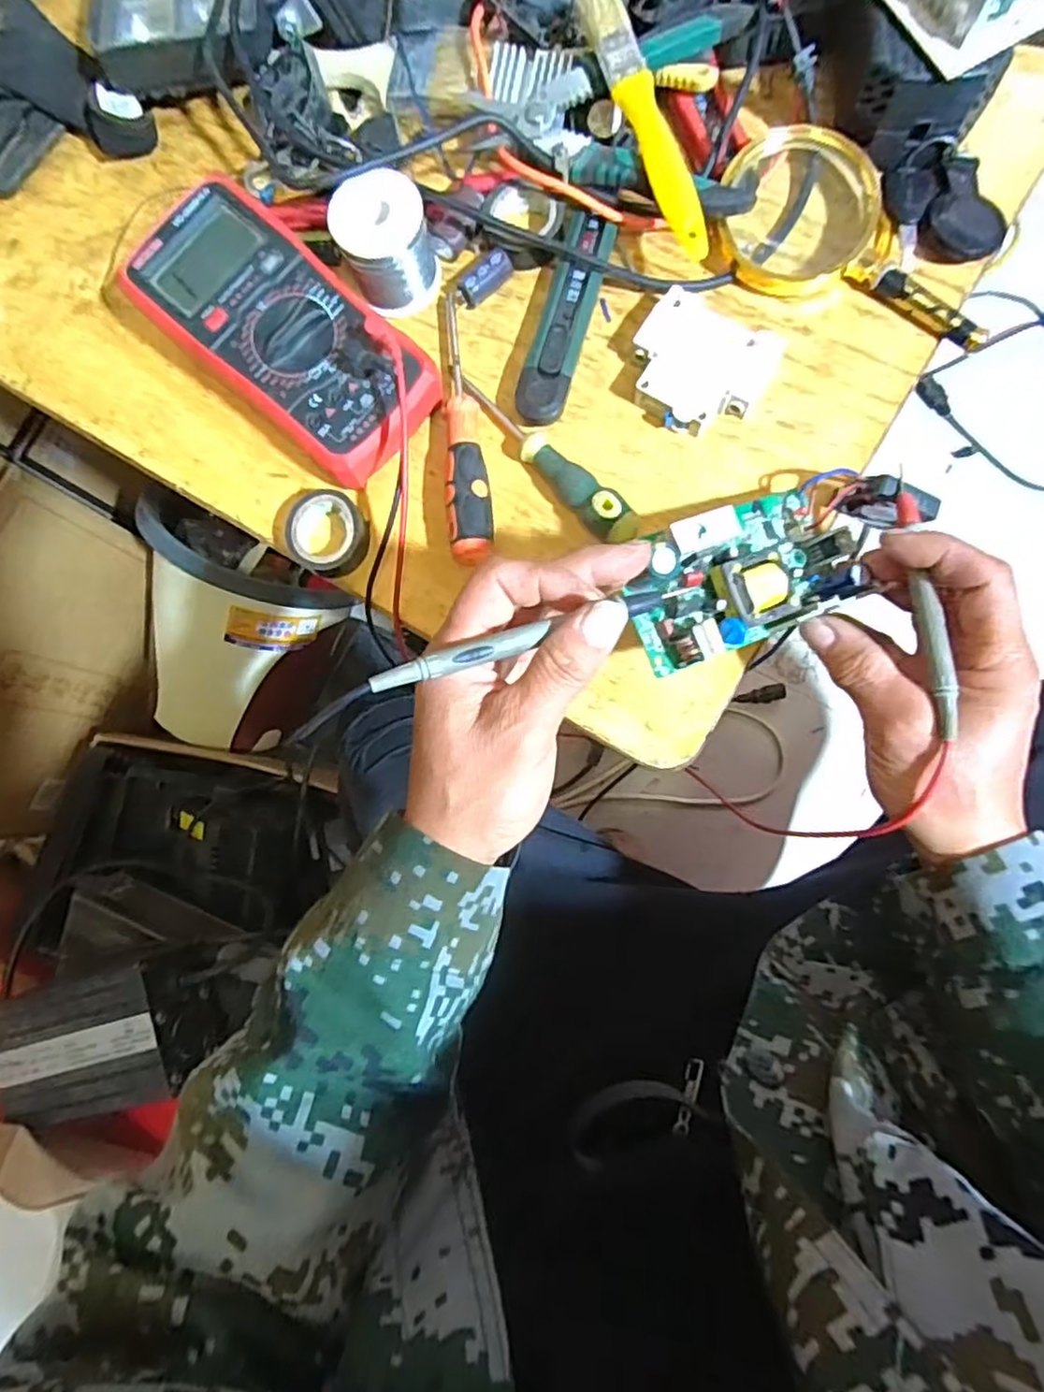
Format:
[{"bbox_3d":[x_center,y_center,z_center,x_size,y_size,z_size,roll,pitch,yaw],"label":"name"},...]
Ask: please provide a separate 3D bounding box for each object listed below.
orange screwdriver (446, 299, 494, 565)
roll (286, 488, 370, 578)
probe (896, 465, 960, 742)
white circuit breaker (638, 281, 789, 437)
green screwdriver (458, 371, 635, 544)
[{"bbox_3d":[-0.033,-0.158,0.392,0.024,0.023,0.169,-4,83,3],"label":"orange screwdriver"},{"bbox_3d":[-0.114,-0.096,0.398,0.045,0.019,0.049,0,83,3],"label":"roll"},{"bbox_3d":[0.187,-0.049,0.316,0.008,0.013,0.134,1,69,4],"label":"probe"},{"bbox_3d":[0.100,-0.189,0.388,0.076,0.016,0.068,36,86,7],"label":"white circuit breaker"},{"bbox_3d":[0.014,-0.139,0.387,0.022,0.028,0.140,-40,82,-2],"label":"green screwdriver"}]

